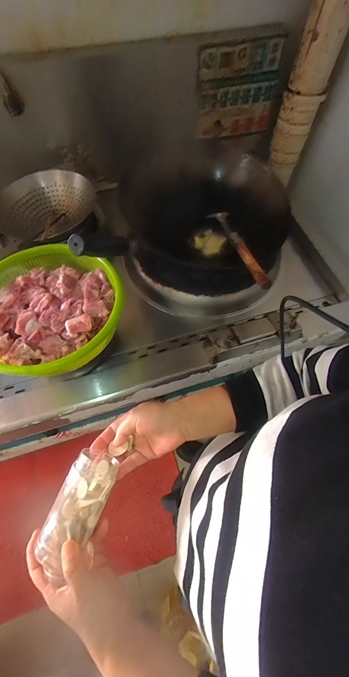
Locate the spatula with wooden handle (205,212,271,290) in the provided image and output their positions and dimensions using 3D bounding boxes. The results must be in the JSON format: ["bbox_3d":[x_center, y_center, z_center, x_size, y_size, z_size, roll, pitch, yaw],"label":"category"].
[{"bbox_3d":[0.148,-0.218,0.650,0.051,0.040,0.305,-12,52,-7],"label":"spatula with wooden handle"}]

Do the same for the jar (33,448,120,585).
[{"bbox_3d":[-0.114,0.199,0.322,0.053,0.044,0.130,22,62,9],"label":"jar"}]

